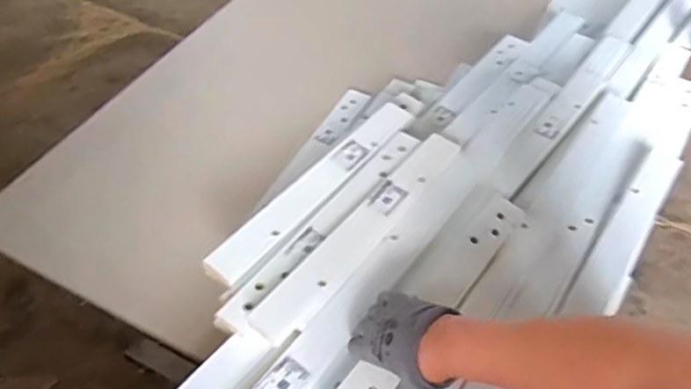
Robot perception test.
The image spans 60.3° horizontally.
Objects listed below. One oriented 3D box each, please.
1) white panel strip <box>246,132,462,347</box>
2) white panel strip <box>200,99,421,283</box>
[{"bbox_3d":[0.031,0.043,0.802,0.059,0.027,0.400,32,54,25],"label":"white panel strip"},{"bbox_3d":[-0.037,-0.019,0.863,0.054,0.017,0.413,31,54,24],"label":"white panel strip"}]

